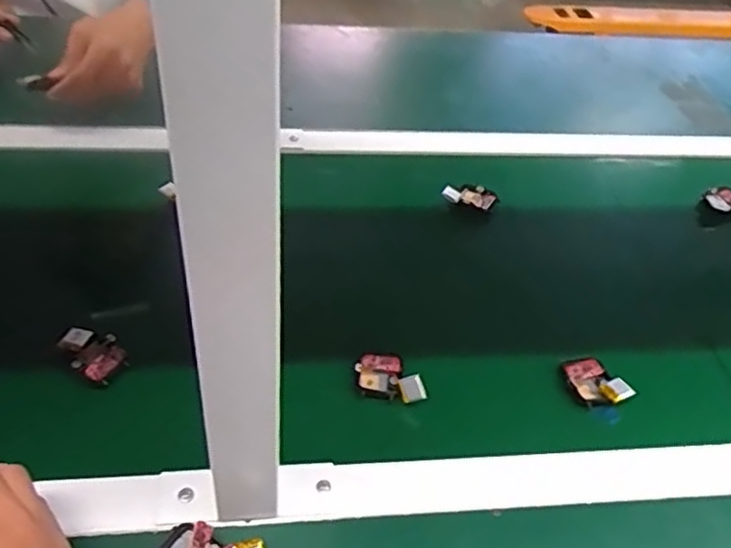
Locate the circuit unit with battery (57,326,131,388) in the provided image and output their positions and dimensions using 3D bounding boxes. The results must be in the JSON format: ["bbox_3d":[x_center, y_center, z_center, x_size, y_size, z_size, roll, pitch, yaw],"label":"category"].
[{"bbox_3d":[-0.220,0.064,0.552,0.054,0.022,0.035,31,49,23],"label":"circuit unit with battery"}]

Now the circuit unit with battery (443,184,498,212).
[{"bbox_3d":[0.115,-0.086,0.753,0.065,0.017,0.018,7,43,-17],"label":"circuit unit with battery"}]

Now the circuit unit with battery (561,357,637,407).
[{"bbox_3d":[0.192,0.089,0.568,0.041,0.012,0.050,-13,48,-20],"label":"circuit unit with battery"}]

